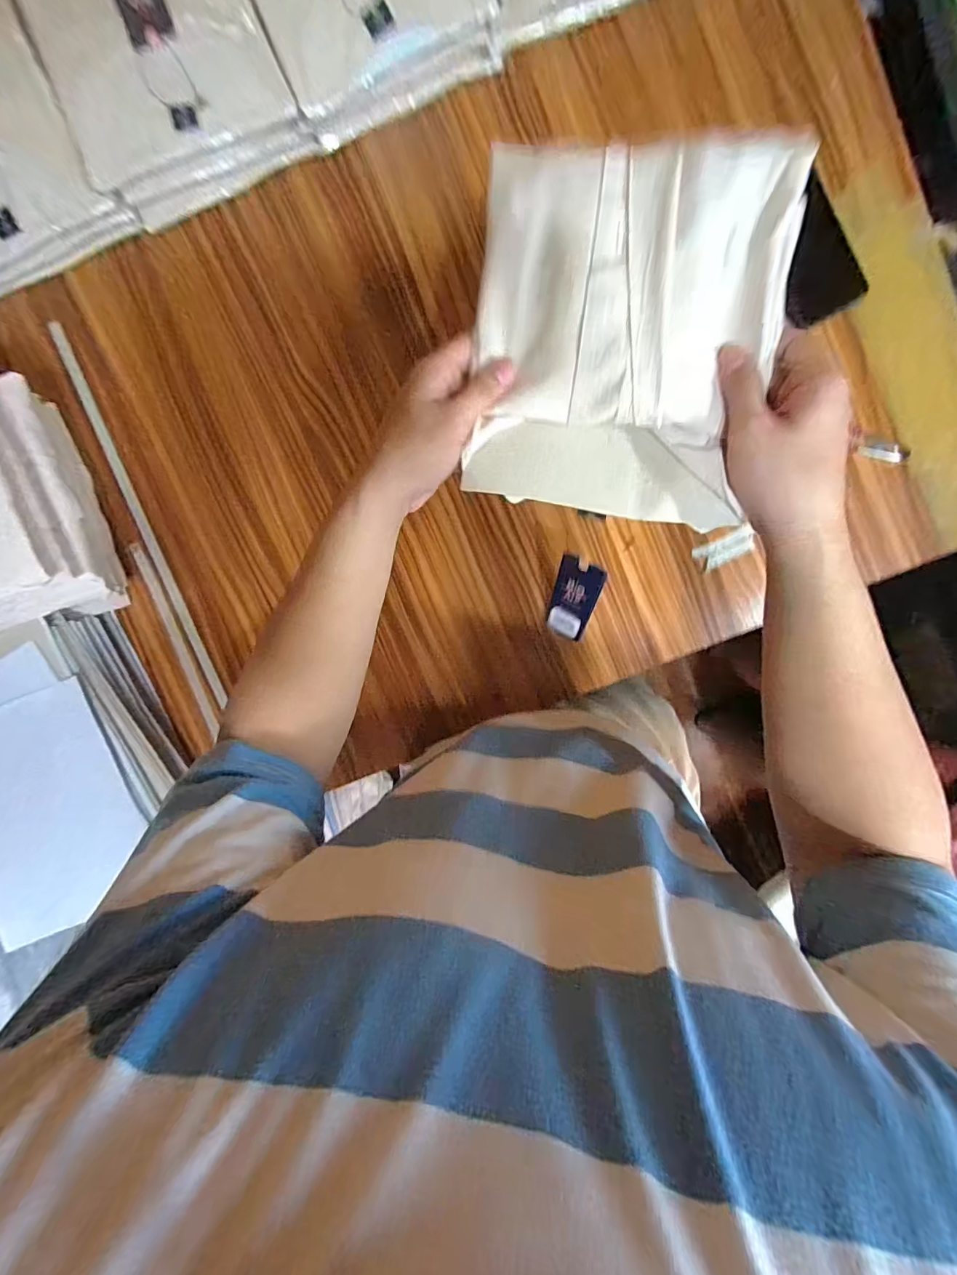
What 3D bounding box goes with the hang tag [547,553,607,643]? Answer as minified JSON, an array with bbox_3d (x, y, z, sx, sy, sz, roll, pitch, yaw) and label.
[{"bbox_3d":[0.099,-0.039,0.492,0.046,0.113,0.005,30,56,17],"label":"hang tag"}]

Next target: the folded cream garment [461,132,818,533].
[{"bbox_3d":[0.098,-0.210,0.323,0.196,0.034,0.236,8,98,2],"label":"folded cream garment"}]

